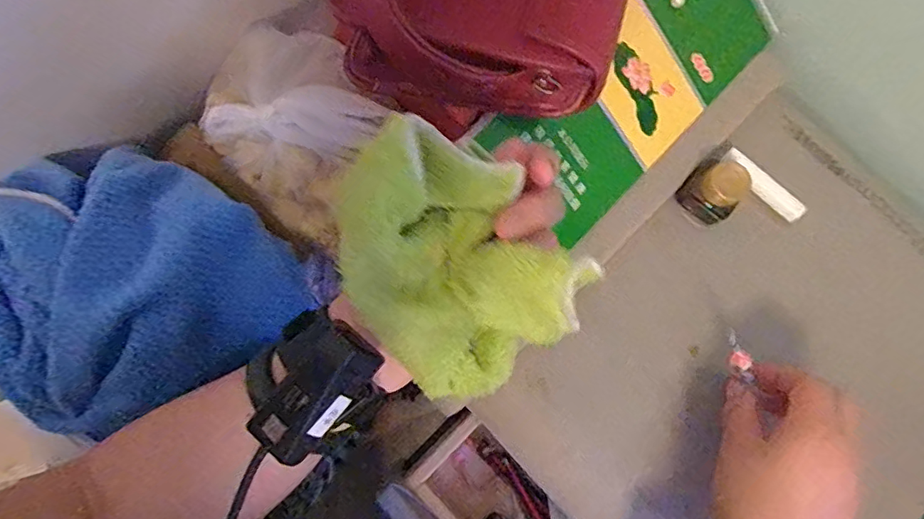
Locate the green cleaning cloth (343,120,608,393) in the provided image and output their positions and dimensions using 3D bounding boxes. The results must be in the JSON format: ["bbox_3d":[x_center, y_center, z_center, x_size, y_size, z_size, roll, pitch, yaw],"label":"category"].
[{"bbox_3d":[-0.005,0.003,0.249,0.088,0.074,0.108,-31,81,-6],"label":"green cleaning cloth"}]

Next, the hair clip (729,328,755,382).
[{"bbox_3d":[0.186,0.065,0.366,0.010,0.009,0.036,-18,98,-4],"label":"hair clip"}]

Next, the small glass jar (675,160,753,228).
[{"bbox_3d":[0.190,-0.050,0.411,0.039,0.038,0.036,43,80,7],"label":"small glass jar"}]

